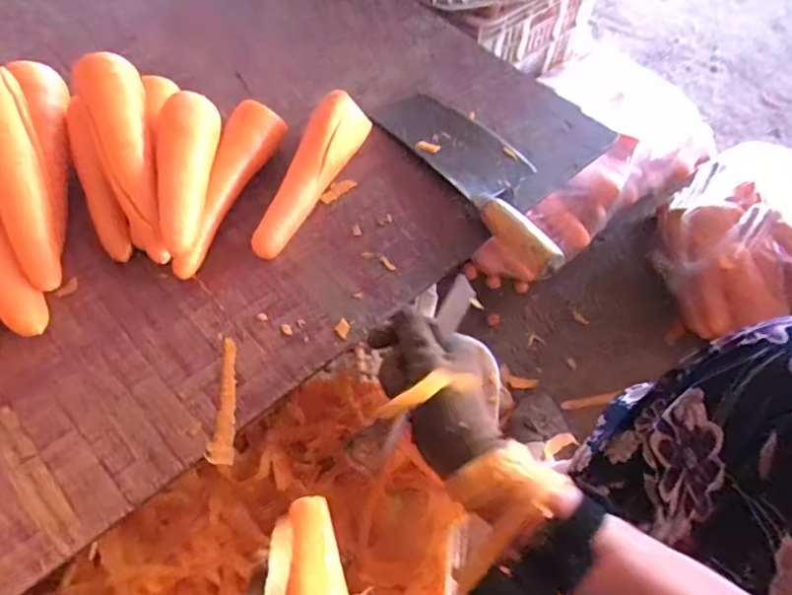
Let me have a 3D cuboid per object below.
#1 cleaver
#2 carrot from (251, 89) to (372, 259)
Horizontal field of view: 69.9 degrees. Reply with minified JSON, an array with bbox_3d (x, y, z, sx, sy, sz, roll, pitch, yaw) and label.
[{"bbox_3d":[0.088,-0.134,0.567,0.102,0.035,0.270,-30,65,-19],"label":"cleaver"},{"bbox_3d":[-0.081,-0.116,0.537,0.048,0.052,0.177,20,60,8],"label":"carrot"}]

